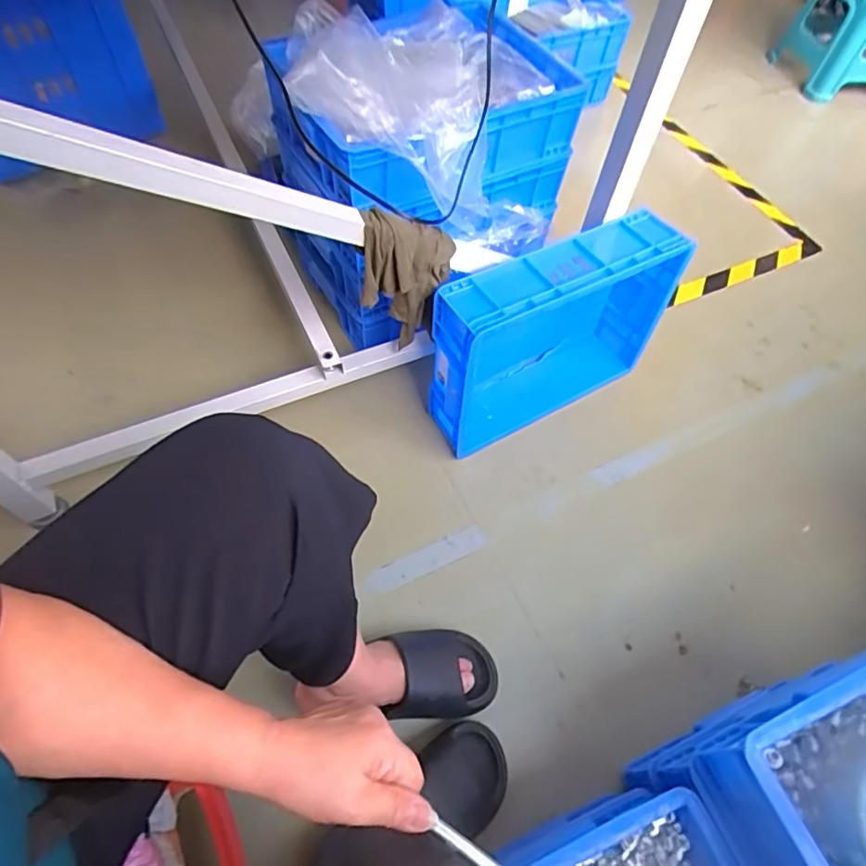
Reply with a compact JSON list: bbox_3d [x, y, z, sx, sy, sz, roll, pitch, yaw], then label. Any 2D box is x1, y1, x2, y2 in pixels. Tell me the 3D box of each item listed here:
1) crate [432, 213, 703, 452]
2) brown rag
[{"bbox_3d":[0.190,-0.158,0.918,0.403,0.302,0.124,-26,64,-18],"label":"crate"},{"bbox_3d":[-0.037,-0.212,0.792,0.131,0.217,0.063,-12,61,-12],"label":"brown rag"}]

